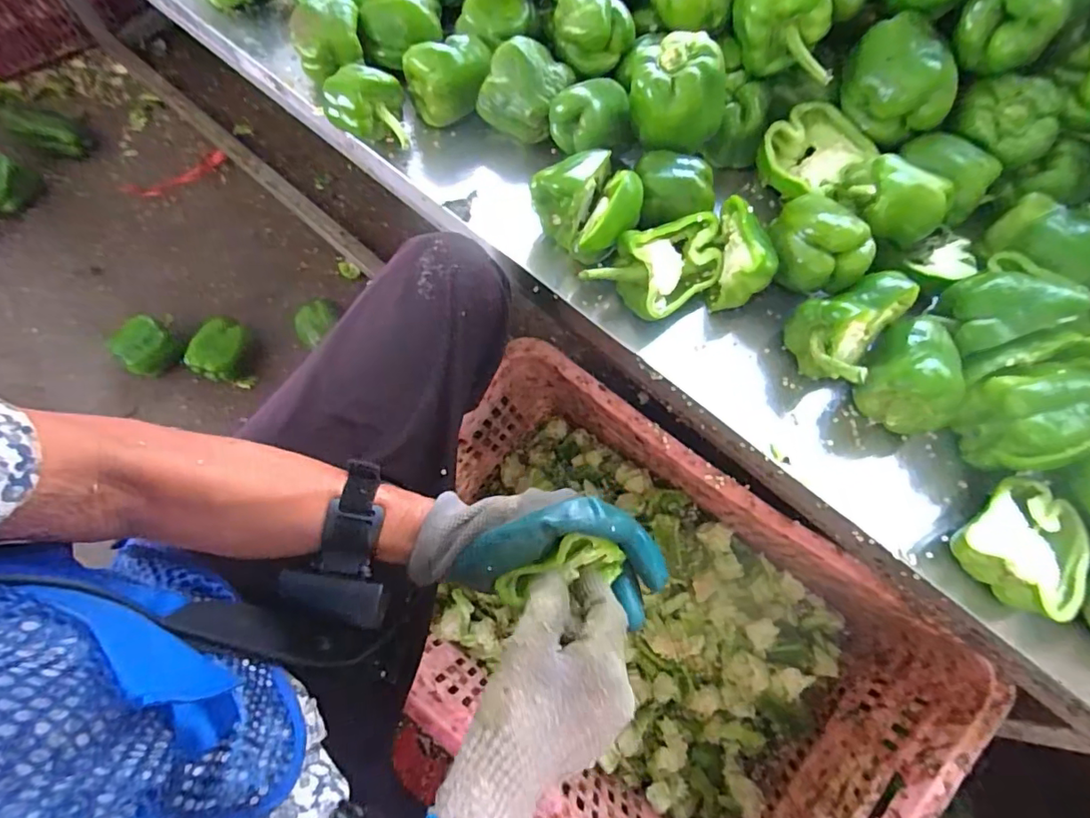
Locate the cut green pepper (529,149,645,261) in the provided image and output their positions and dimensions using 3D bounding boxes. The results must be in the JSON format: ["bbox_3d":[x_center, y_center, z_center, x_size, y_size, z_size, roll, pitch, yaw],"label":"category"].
[{"bbox_3d":[0.041,-0.177,0.484,0.073,0.073,0.091,-29,71,-12],"label":"cut green pepper"}]

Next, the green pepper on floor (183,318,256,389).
[{"bbox_3d":[-0.496,-0.088,0.834,0.080,0.086,0.092,8,68,2],"label":"green pepper on floor"}]

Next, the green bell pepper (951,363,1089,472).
[{"bbox_3d":[0.371,0.008,0.412,0.073,0.057,0.072,0,68,-1],"label":"green bell pepper"}]

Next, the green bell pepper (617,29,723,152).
[{"bbox_3d":[0.114,-0.280,0.474,0.078,0.068,0.064,-18,69,-8],"label":"green bell pepper"}]

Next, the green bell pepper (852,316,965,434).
[{"bbox_3d":[0.292,-0.031,0.433,0.066,0.058,0.088,17,68,6],"label":"green bell pepper"}]

